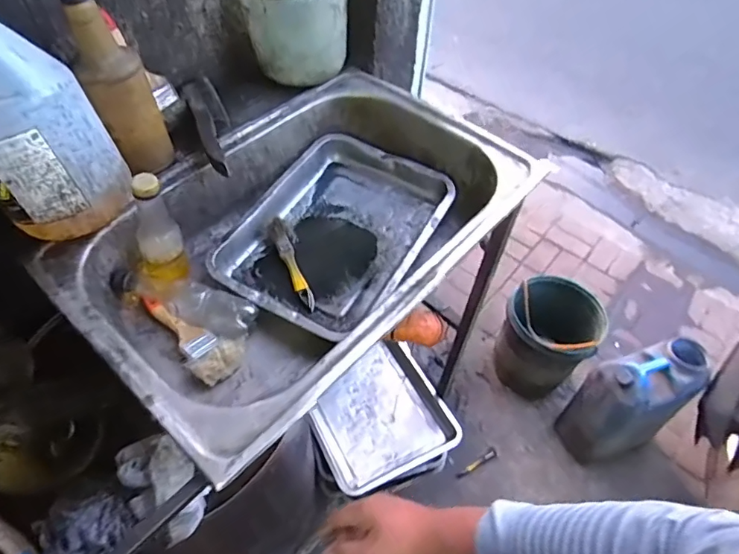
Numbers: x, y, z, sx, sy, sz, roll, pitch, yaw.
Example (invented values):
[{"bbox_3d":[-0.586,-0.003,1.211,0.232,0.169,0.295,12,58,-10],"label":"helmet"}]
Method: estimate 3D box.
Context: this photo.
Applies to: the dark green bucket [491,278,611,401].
[{"bbox_3d":[0.594,0.195,1.663,0.272,0.393,0.304,36,63,20],"label":"dark green bucket"}]

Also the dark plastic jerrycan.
[{"bbox_3d":[0.795,0.381,1.481,0.357,0.388,0.209,-16,59,-11],"label":"dark plastic jerrycan"}]

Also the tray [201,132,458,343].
[{"bbox_3d":[-0.052,-0.072,0.767,0.269,0.053,0.350,27,61,15],"label":"tray"}]

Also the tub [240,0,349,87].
[{"bbox_3d":[-0.115,-0.403,0.792,0.160,0.136,0.130,-6,57,-5],"label":"tub"}]

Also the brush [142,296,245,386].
[{"bbox_3d":[-0.240,0.068,0.651,0.167,0.034,0.068,37,64,21],"label":"brush"}]

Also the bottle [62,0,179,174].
[{"bbox_3d":[-0.314,-0.234,0.621,0.071,0.216,0.085,-24,61,-16],"label":"bottle"}]

